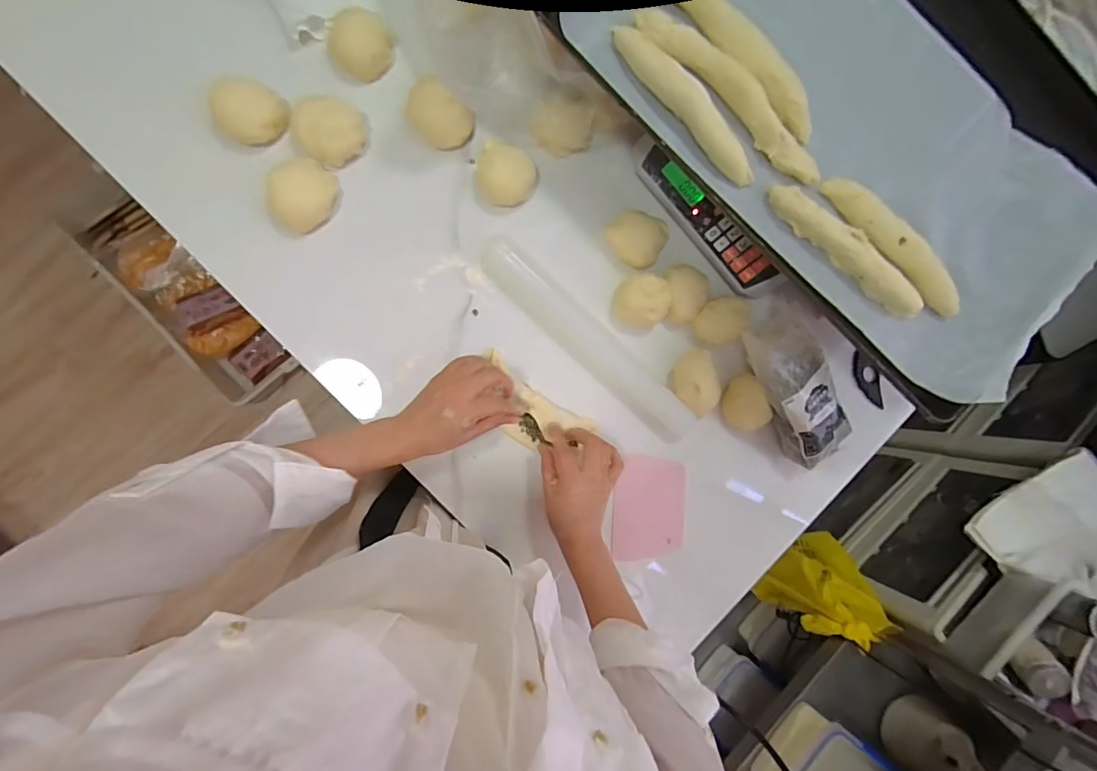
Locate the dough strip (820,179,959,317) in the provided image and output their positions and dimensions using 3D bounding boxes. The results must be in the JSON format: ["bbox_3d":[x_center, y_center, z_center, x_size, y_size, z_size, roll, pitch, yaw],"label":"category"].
[{"bbox_3d":[0.369,-0.145,0.504,0.197,0.031,0.026,39,84,-7],"label":"dough strip"}]

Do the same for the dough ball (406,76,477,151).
[{"bbox_3d":[-0.119,-0.294,0.515,0.071,0.041,0.052,32,85,-8],"label":"dough ball"}]

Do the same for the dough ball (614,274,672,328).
[{"bbox_3d":[0.110,-0.095,0.556,0.058,0.037,0.060,0,90,-9],"label":"dough ball"}]

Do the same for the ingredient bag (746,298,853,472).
[{"bbox_3d":[0.294,0.003,0.558,0.086,0.051,0.204,-35,114,-7],"label":"ingredient bag"}]

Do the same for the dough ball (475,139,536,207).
[{"bbox_3d":[-0.049,-0.234,0.534,0.065,0.035,0.069,0,90,-9],"label":"dough ball"}]

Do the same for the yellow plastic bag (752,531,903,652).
[{"bbox_3d":[0.661,0.479,1.151,0.151,0.315,0.210,16,88,-9],"label":"yellow plastic bag"}]

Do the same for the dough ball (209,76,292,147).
[{"bbox_3d":[-0.313,-0.287,0.501,0.057,0.031,0.065,42,84,-7],"label":"dough ball"}]

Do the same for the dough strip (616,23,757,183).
[{"bbox_3d":[0.138,-0.278,0.472,0.026,0.021,0.190,-45,97,-6],"label":"dough strip"}]

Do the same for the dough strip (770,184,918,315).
[{"bbox_3d":[0.309,-0.138,0.492,0.196,0.026,0.028,39,85,-7],"label":"dough strip"}]

